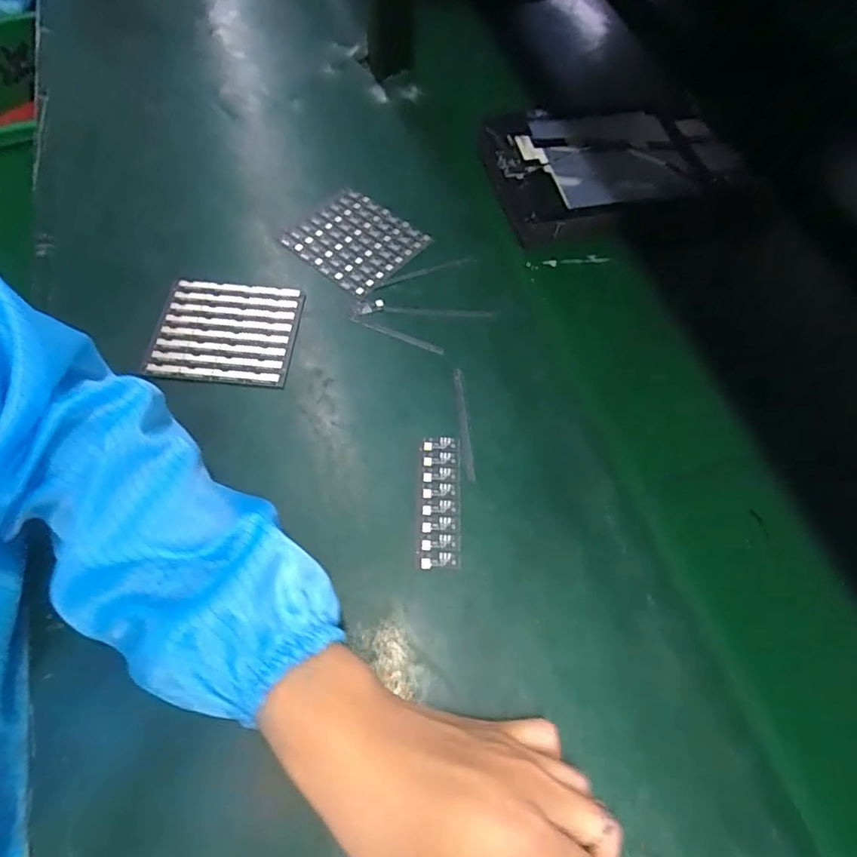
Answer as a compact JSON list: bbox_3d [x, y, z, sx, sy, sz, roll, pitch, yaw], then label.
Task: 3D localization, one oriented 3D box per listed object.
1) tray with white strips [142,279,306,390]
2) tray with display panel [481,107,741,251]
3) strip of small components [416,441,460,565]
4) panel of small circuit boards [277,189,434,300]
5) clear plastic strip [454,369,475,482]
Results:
[{"bbox_3d":[-0.161,-0.080,0.441,0.109,0.009,0.094,4,60,3],"label":"tray with white strips"},{"bbox_3d":[0.178,-0.257,0.541,0.229,0.036,0.165,-7,60,-3],"label":"tray with display panel"},{"bbox_3d":[0.008,0.049,0.378,0.028,0.005,0.092,1,60,1],"label":"strip of small components"},{"bbox_3d":[-0.067,-0.172,0.496,0.109,0.008,0.089,35,66,19],"label":"panel of small circuit boards"},{"bbox_3d":[0.027,-0.004,0.407,0.006,0.008,0.087,-6,60,-2],"label":"clear plastic strip"}]

